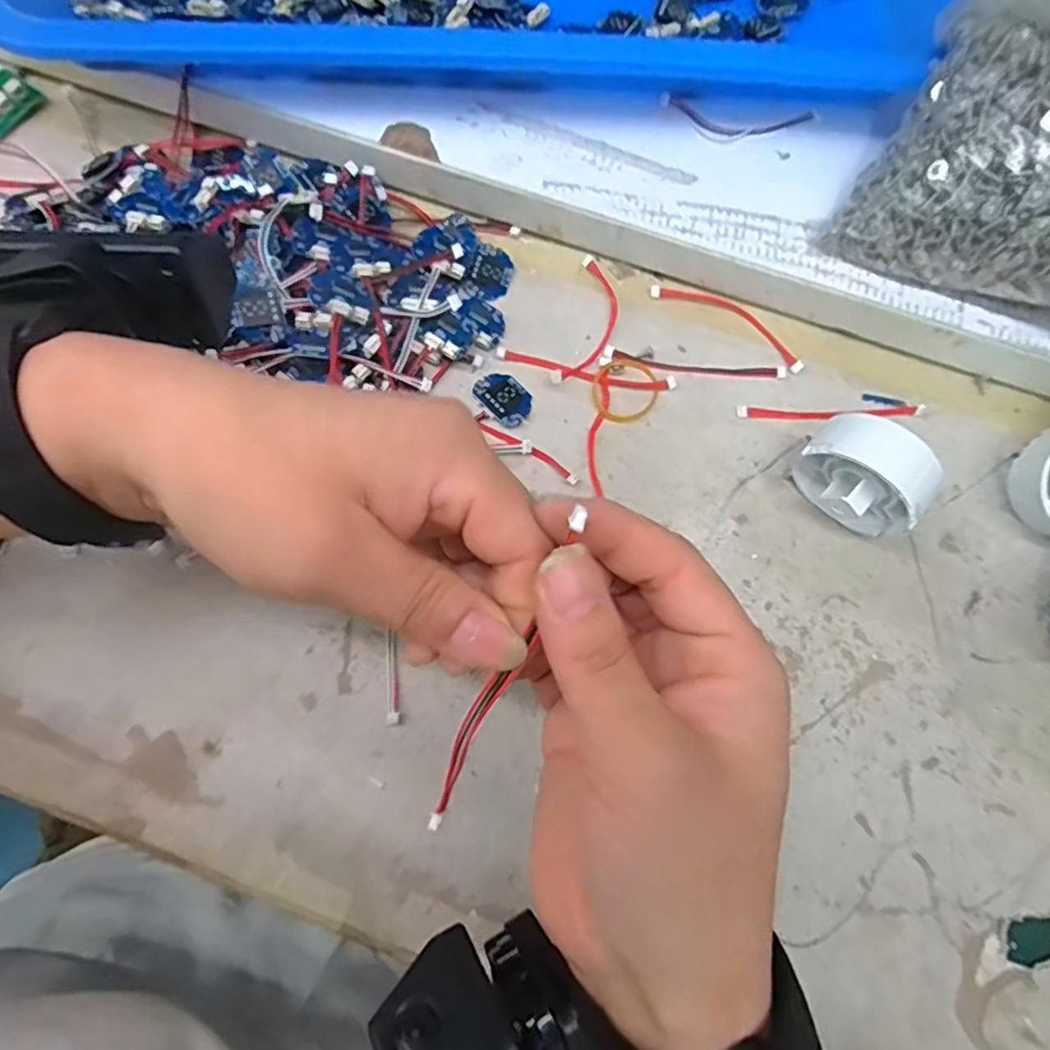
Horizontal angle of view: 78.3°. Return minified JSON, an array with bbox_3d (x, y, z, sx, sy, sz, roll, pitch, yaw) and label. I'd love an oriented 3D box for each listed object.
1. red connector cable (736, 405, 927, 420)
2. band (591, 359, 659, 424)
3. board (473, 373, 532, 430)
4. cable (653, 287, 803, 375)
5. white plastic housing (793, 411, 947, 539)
[{"bbox_3d":[0.149,-0.055,0.314,0.091,0.004,0.007,0,74,-2],"label":"red connector cable"},{"bbox_3d":[0.049,-0.066,0.315,0.032,0.006,0.030,0,74,-1],"label":"band"},{"bbox_3d":[-0.009,-0.060,0.310,0.022,0.004,0.032,-43,80,-12],"label":"board"},{"bbox_3d":[0.105,-0.105,0.326,0.084,0.004,0.020,31,76,7],"label":"cable"},{"bbox_3d":[0.146,-0.019,0.281,0.054,0.051,0.031,42,77,9],"label":"white plastic housing"}]

